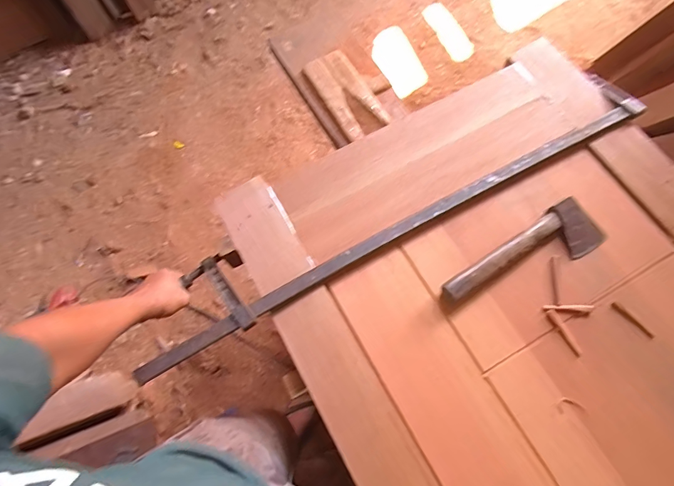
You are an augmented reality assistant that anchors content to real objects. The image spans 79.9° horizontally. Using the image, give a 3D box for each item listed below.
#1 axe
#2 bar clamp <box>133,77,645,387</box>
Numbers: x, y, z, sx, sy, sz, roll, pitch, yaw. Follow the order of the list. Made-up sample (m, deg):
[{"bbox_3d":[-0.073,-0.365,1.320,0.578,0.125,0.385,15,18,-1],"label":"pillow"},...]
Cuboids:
[{"bbox_3d":[0.336,0.025,0.729,0.321,0.034,0.102,-28,72,-8],"label":"axe"},{"bbox_3d":[0.122,-0.076,0.768,1.072,0.049,0.149,-28,72,-8],"label":"bar clamp"}]

